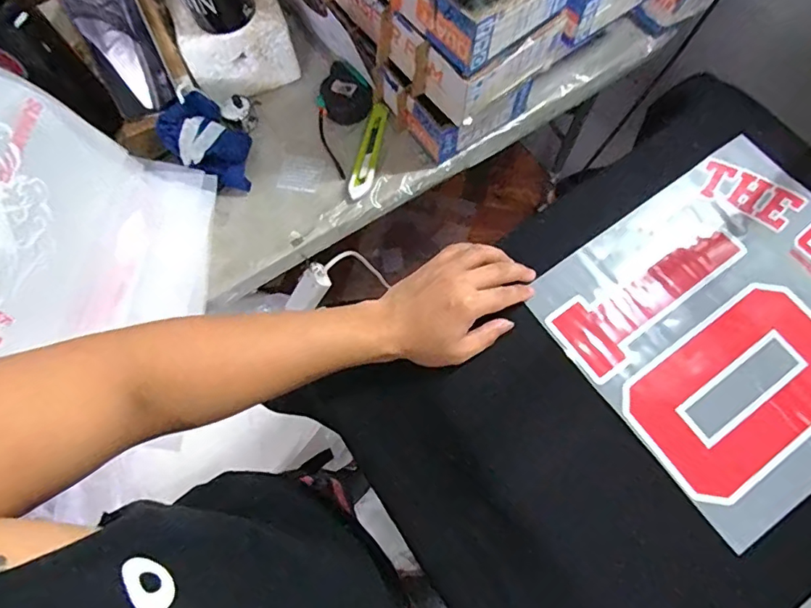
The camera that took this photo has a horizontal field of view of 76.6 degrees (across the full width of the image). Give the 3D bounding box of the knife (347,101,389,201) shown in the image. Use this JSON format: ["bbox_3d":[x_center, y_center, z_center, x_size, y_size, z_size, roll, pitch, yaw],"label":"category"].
[{"bbox_3d":[-0.052,-0.221,0.732,0.031,0.015,0.157,12,72,5],"label":"knife"}]

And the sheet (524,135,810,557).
[{"bbox_3d":[0.336,0.015,0.512,0.324,0.009,0.297,-34,74,-10],"label":"sheet"}]

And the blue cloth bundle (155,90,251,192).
[{"bbox_3d":[-0.268,-0.221,0.706,0.130,0.070,0.096,40,76,12],"label":"blue cloth bundle"}]

